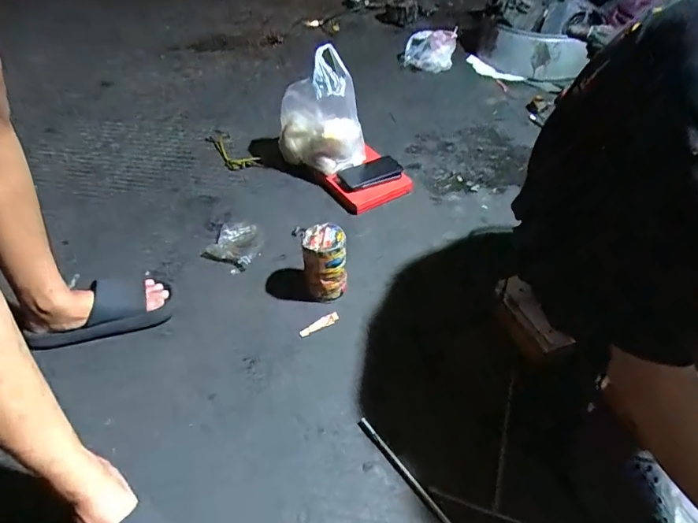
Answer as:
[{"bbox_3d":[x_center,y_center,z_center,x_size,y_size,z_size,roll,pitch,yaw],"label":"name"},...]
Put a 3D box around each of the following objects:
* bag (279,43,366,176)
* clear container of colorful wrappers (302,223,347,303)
[{"bbox_3d":[-0.074,-0.348,1.118,0.179,0.292,0.141,-20,48,-17],"label":"bag"},{"bbox_3d":[-0.045,0.007,0.892,0.083,0.144,0.083,-4,45,-2],"label":"clear container of colorful wrappers"}]

